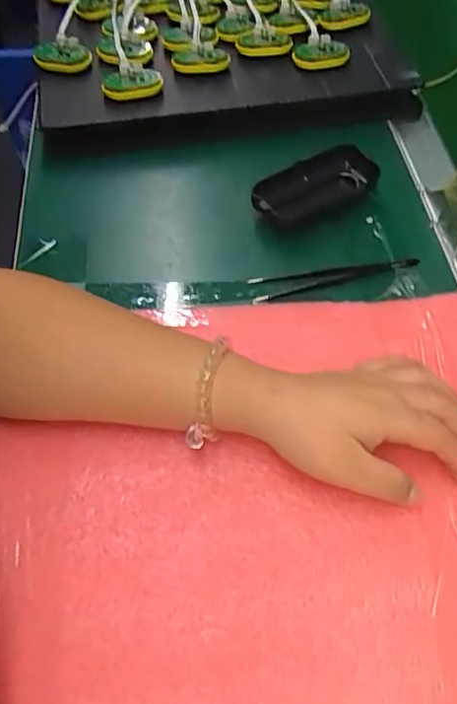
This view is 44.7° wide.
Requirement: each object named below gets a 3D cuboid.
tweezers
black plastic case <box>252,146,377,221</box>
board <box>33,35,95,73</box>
[{"bbox_3d":[0.083,-0.055,0.431,0.131,0.007,0.024,-7,57,-5],"label":"tweezers"},{"bbox_3d":[0.072,-0.142,0.469,0.116,0.027,0.046,-22,59,-14],"label":"black plastic case"},{"bbox_3d":[-0.162,-0.287,0.538,0.055,0.022,0.027,9,60,6],"label":"board"}]

